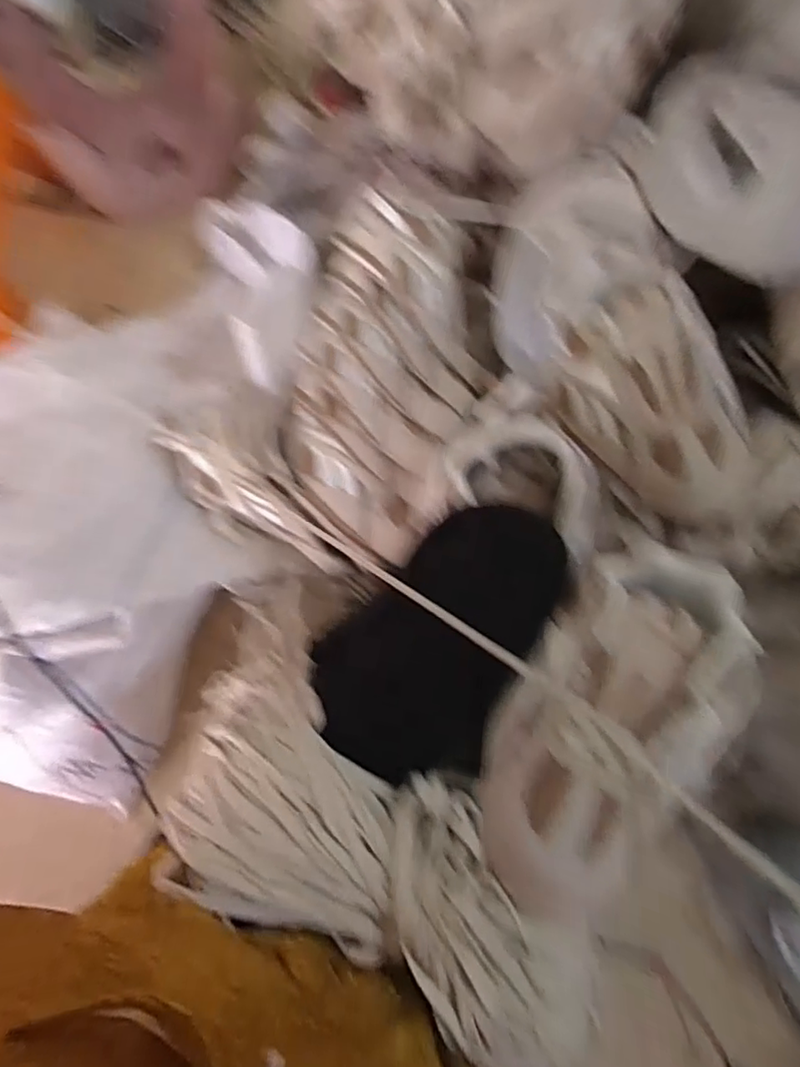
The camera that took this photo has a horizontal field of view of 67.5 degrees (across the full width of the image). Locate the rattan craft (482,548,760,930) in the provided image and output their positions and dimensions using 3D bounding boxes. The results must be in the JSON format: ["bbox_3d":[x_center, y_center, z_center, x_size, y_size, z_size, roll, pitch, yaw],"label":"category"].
[{"bbox_3d":[0.159,0.131,0.417,0.149,0.052,0.263,32,79,9],"label":"rattan craft"}]

